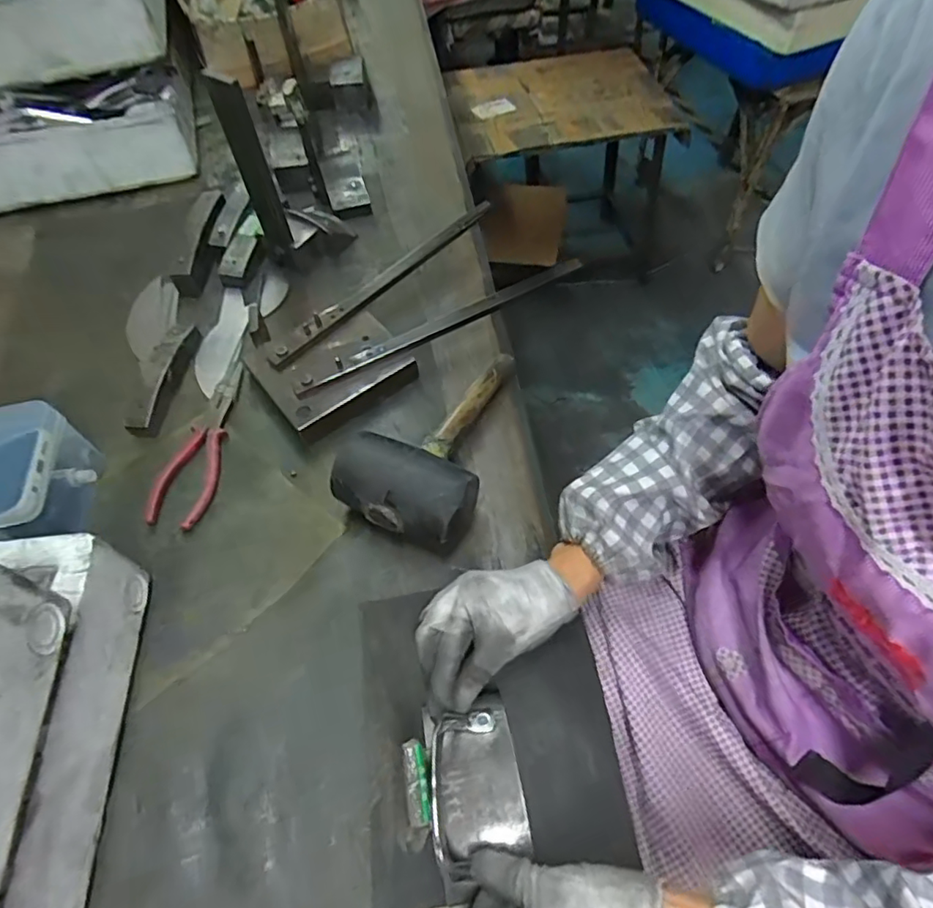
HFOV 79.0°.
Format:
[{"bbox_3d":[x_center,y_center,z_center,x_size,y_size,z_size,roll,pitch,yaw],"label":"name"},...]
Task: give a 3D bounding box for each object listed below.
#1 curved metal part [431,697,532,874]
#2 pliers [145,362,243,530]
[{"bbox_3d":[0.006,0.212,0.377,0.058,0.017,0.090,-8,58,-4],"label":"curved metal part"},{"bbox_3d":[-0.259,-0.015,0.557,0.050,0.014,0.185,2,57,3],"label":"pliers"}]

